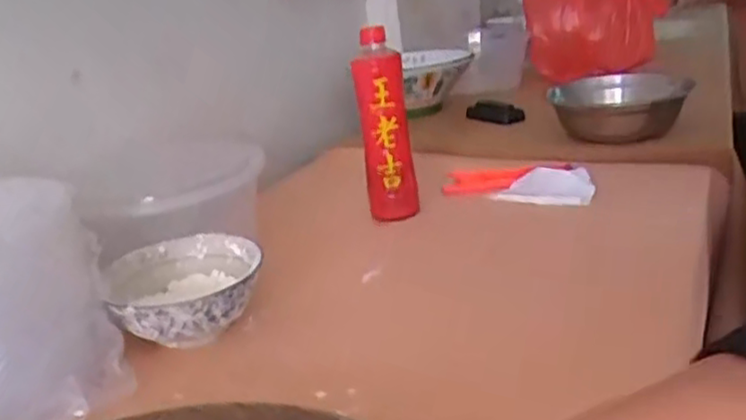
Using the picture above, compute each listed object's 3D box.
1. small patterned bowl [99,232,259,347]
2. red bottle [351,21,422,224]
[{"bbox_3d":[-0.171,0.076,0.653,0.129,0.056,0.143,-7,19,-1],"label":"small patterned bowl"},{"bbox_3d":[0.016,-0.101,0.855,0.062,0.218,0.050,-8,19,-4],"label":"red bottle"}]

